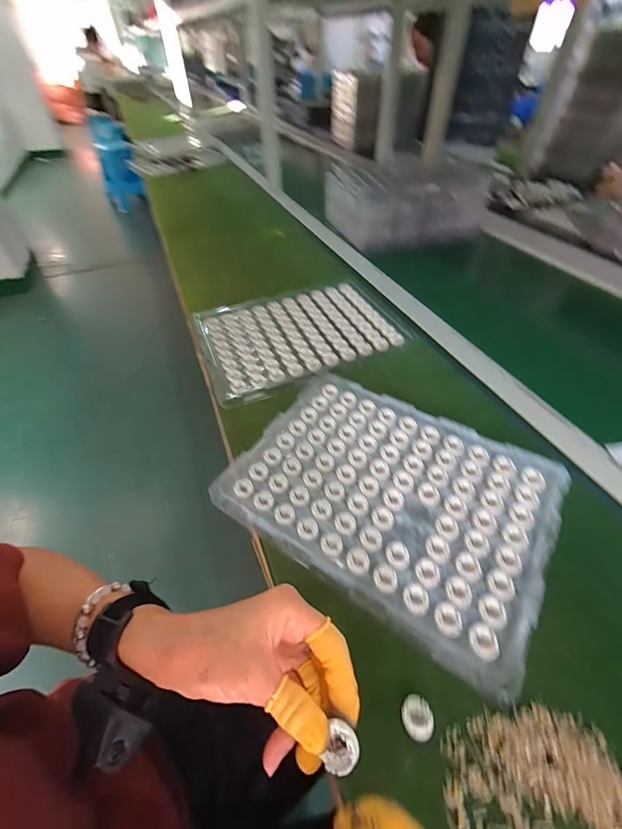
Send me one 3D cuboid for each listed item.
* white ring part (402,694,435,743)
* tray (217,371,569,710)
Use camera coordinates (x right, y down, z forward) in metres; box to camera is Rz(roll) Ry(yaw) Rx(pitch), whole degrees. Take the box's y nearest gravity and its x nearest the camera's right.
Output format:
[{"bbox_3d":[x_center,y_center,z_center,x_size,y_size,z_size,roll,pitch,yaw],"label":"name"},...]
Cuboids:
[{"bbox_3d":[0.085,0.241,0.278,0.024,0.009,0.027,-13,49,-9],"label":"white ring part"},{"bbox_3d":[0.091,0.083,0.415,0.337,0.013,0.254,26,54,24],"label":"tray"}]

